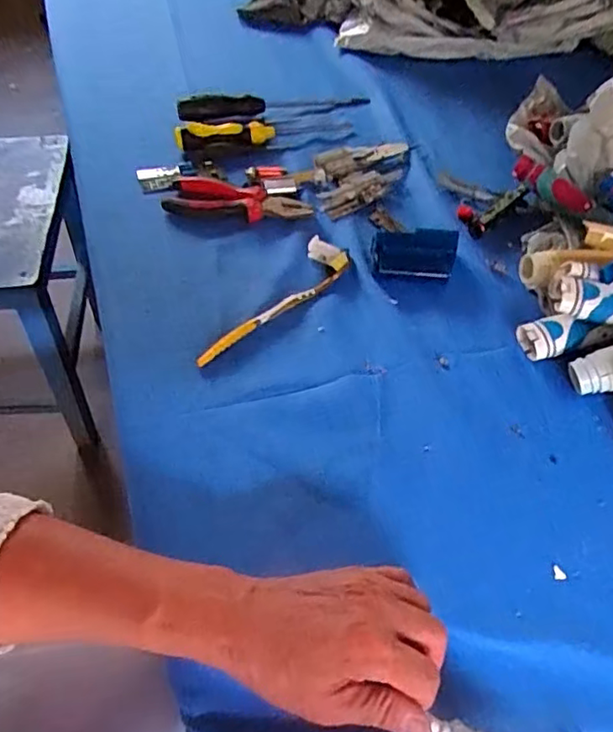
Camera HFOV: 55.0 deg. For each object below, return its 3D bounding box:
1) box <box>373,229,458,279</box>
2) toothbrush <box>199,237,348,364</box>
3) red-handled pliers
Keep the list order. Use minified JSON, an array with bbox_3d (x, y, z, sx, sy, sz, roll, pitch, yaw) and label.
[{"bbox_3d":[0.104,-0.107,0.568,0.077,0.016,0.050,6,75,7],"label":"box"},{"bbox_3d":[-0.023,-0.054,0.534,0.045,0.013,0.183,29,55,18],"label":"toothbrush"},{"bbox_3d":[-0.074,-0.178,0.630,0.154,0.014,0.048,11,51,5],"label":"red-handled pliers"}]

